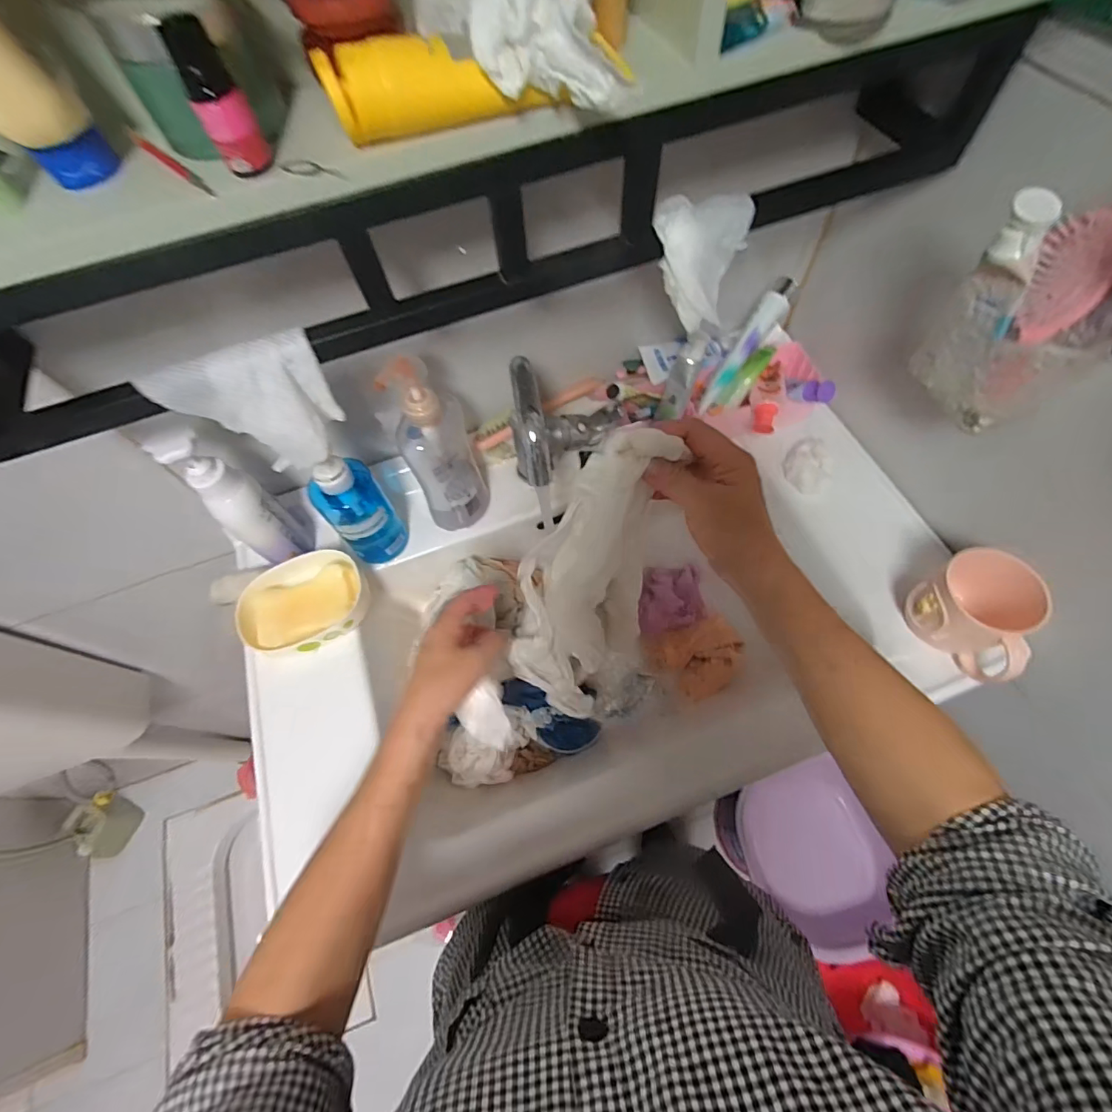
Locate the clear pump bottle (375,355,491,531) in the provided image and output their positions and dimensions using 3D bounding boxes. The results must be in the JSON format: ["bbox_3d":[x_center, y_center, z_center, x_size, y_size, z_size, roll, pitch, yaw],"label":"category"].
[{"bbox_3d":[-0.126,-0.115,0.543,0.074,0.226,0.066,-17,64,-5],"label":"clear pump bottle"}]

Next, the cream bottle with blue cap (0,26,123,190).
[{"bbox_3d":[-0.262,-0.231,0.237,0.035,0.094,0.029,-35,67,-13],"label":"cream bottle with blue cap"}]

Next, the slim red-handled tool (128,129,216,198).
[{"bbox_3d":[-0.223,-0.226,0.284,0.100,0.004,0.007,39,72,19],"label":"slim red-handled tool"}]

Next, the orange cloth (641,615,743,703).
[{"bbox_3d":[0.181,0.134,0.645,0.111,0.041,0.092,-15,64,-4],"label":"orange cloth"}]

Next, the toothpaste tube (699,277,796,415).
[{"bbox_3d":[0.226,-0.247,0.593,0.030,0.017,0.165,40,110,20],"label":"toothpaste tube"}]

